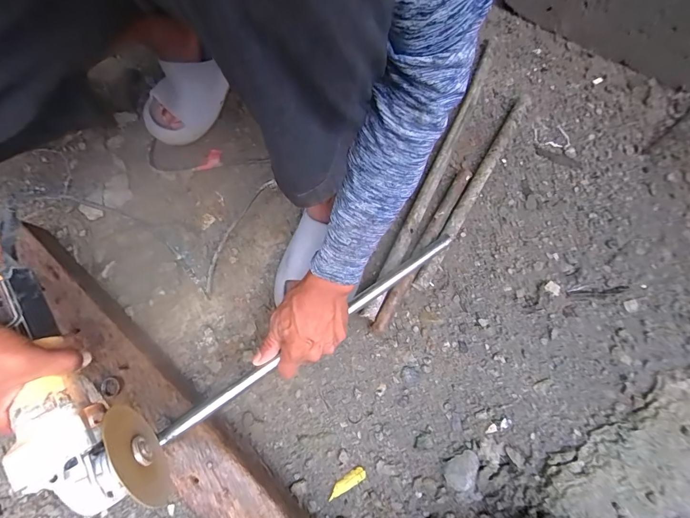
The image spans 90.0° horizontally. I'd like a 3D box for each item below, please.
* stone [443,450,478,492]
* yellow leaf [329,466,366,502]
[{"bbox_3d":[0.156,0.279,0.455,0.052,0.022,0.035,-30,72,-7],"label":"stone"},{"bbox_3d":[0.001,0.299,0.462,0.056,0.004,0.017,-29,72,-7],"label":"yellow leaf"}]

